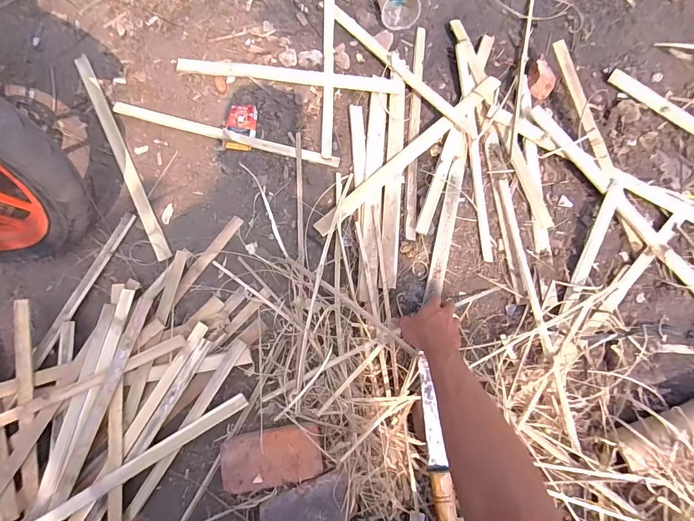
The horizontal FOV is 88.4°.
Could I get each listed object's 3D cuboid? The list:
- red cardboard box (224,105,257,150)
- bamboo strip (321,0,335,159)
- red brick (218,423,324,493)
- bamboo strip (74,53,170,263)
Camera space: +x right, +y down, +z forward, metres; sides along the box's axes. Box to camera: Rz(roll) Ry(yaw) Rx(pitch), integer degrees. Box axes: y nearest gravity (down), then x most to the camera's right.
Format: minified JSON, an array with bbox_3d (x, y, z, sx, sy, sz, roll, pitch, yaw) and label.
[{"bbox_3d":[-0.234,-0.299,0.794,0.066,0.012,0.112,4,76,1],"label":"red cardboard box"},{"bbox_3d":[-0.042,-0.473,0.832,0.023,0.017,0.506,0,76,0],"label":"bamboo strip"},{"bbox_3d":[-0.131,0.348,0.633,0.170,0.040,0.088,-12,76,-3],"label":"red brick"},{"bbox_3d":[-0.497,-0.236,0.782,0.031,0.013,0.534,-27,77,-7],"label":"bamboo strip"}]

